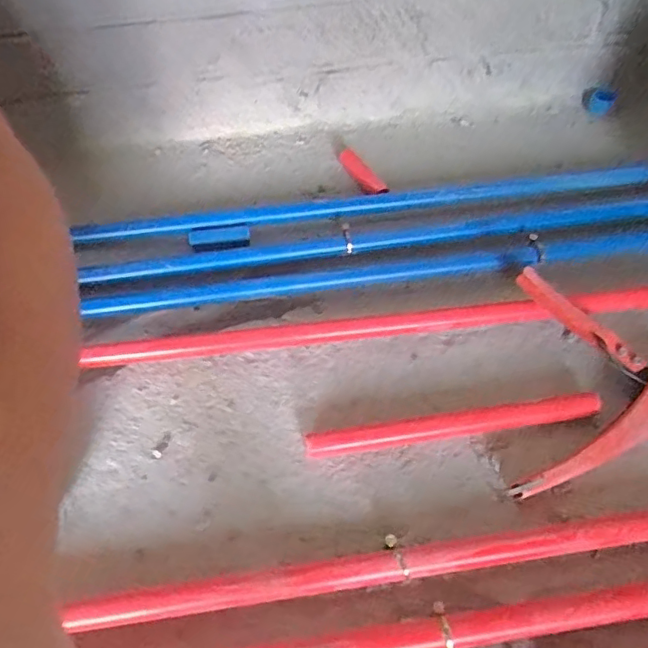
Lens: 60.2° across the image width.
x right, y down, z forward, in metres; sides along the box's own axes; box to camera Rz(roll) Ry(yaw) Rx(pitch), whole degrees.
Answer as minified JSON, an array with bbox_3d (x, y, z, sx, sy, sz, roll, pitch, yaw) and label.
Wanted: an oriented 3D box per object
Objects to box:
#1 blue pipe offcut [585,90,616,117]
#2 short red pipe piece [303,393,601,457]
[{"bbox_3d":[0.343,-0.275,0.697,0.031,0.024,0.023,25,60,18],"label":"blue pipe offcut"},{"bbox_3d":[0.105,0.082,0.455,0.240,0.020,0.017,-7,56,-3],"label":"short red pipe piece"}]

